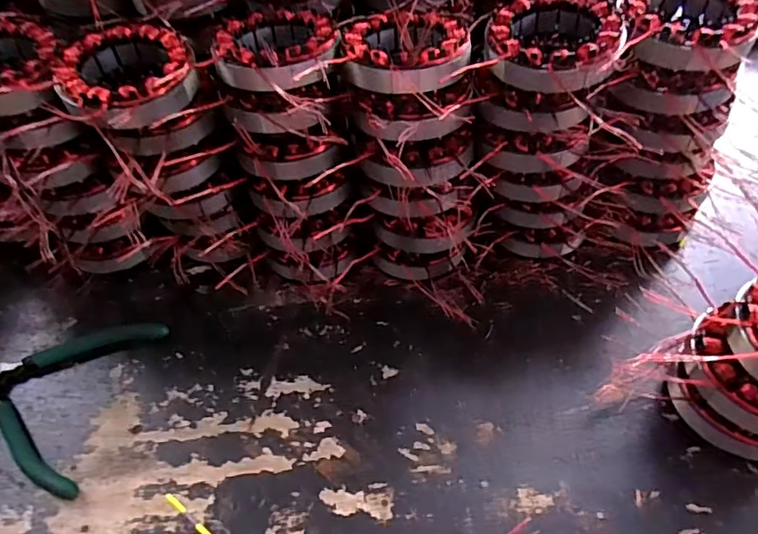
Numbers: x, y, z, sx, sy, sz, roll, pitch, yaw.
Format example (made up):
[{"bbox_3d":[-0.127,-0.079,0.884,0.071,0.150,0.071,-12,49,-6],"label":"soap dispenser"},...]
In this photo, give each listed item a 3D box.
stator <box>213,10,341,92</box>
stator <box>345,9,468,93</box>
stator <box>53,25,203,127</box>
[{"bbox_3d":[-0.069,-0.147,0.362,0.081,0.026,0.094,1,50,4],"label":"stator"},{"bbox_3d":[0.019,-0.143,0.362,0.082,0.035,0.086,-2,50,1],"label":"stator"},{"bbox_3d":[-0.170,-0.127,0.355,0.082,0.029,0.087,-1,50,2],"label":"stator"}]

